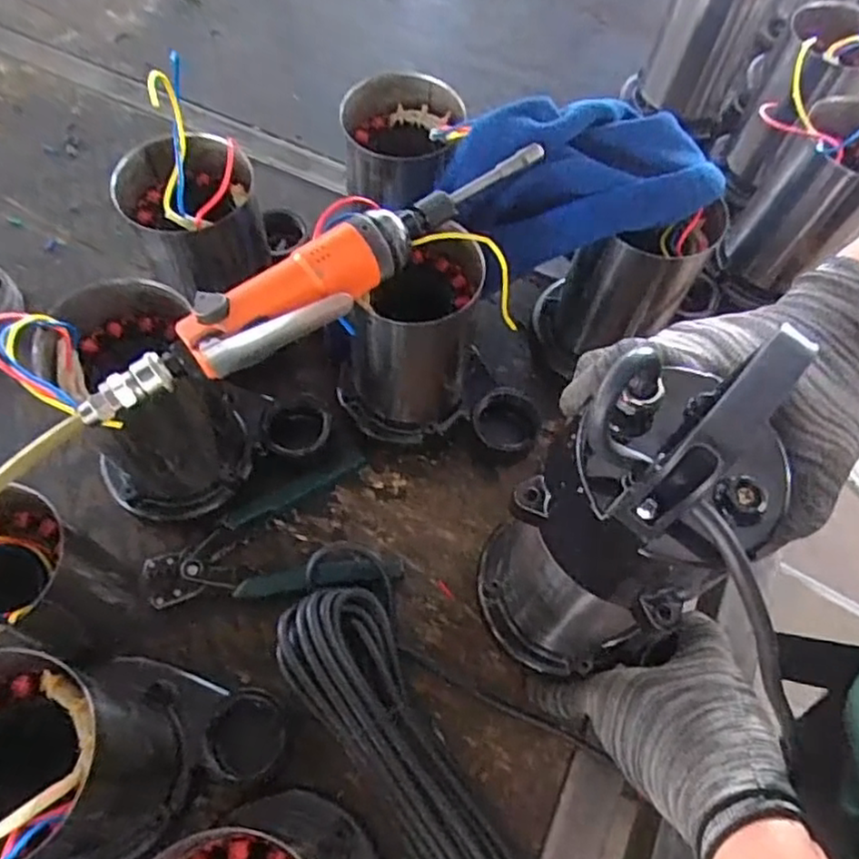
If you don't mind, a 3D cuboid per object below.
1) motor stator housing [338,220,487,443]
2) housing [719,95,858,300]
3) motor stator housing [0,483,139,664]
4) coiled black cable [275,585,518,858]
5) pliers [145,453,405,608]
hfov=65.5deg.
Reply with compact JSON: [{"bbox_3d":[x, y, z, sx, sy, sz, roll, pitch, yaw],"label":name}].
[{"bbox_3d":[-0.017,-0.064,0.504,0.099,0.173,0.100,8,62,1],"label":"motor stator housing"},{"bbox_3d":[0.330,-0.196,0.569,0.093,0.147,0.100,39,67,16],"label":"housing"},{"bbox_3d":[-0.255,0.099,0.427,0.082,0.133,0.094,16,63,5],"label":"motor stator housing"},{"bbox_3d":[0.018,0.255,0.405,0.088,0.046,0.360,-31,69,-18],"label":"coiled black cable"},{"bbox_3d":[-0.117,0.094,0.501,0.176,0.018,0.104,-21,66,-14],"label":"pliers"}]

